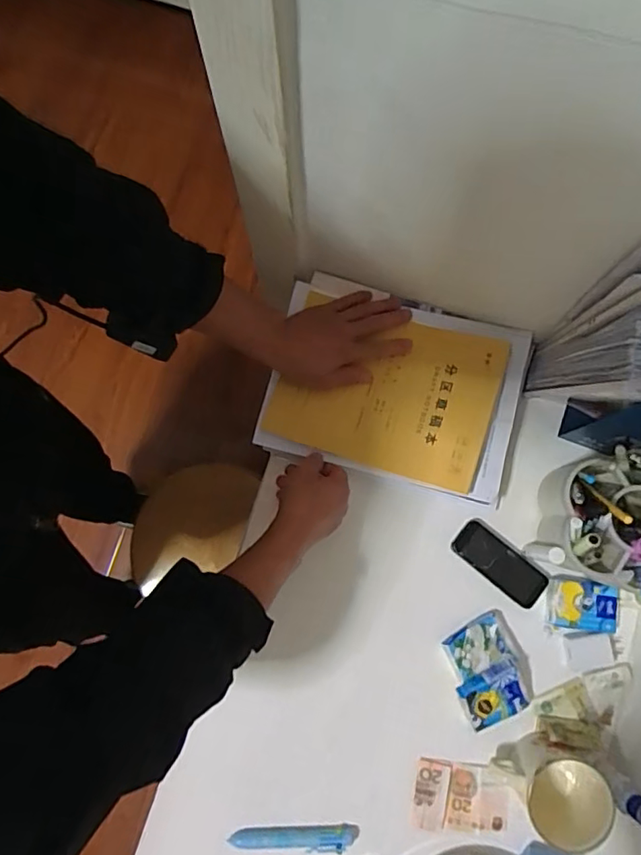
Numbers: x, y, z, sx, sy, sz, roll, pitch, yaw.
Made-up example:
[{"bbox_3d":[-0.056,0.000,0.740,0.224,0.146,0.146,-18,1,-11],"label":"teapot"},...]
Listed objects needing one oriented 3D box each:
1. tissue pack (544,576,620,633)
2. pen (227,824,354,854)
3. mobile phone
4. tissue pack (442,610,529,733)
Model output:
[{"bbox_3d":[0.312,0.211,0.640,0.080,0.017,0.057,6,80,1],"label":"tissue pack"},{"bbox_3d":[-0.032,0.463,0.608,0.136,0.013,0.022,1,80,0],"label":"pen"},{"bbox_3d":[0.218,0.165,0.655,0.117,0.006,0.051,39,82,6],"label":"mobile phone"},{"bbox_3d":[0.190,0.281,0.621,0.071,0.030,0.114,-15,80,-3],"label":"tissue pack"}]

